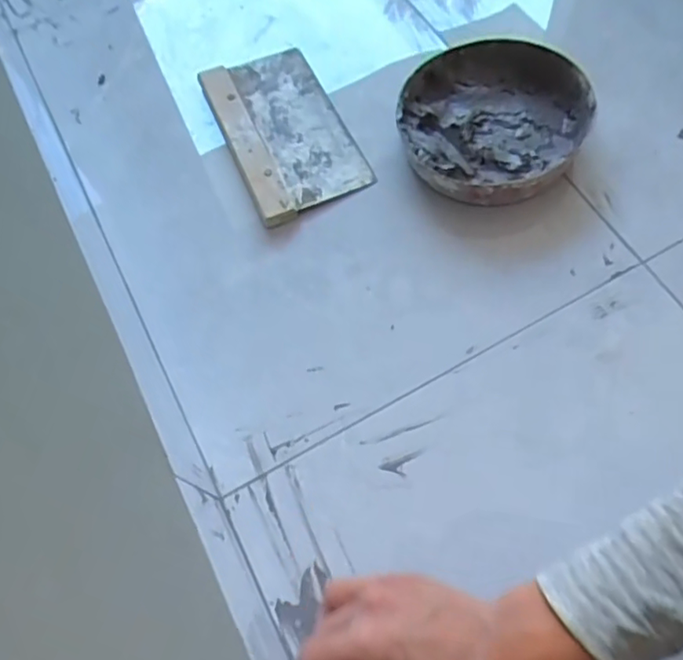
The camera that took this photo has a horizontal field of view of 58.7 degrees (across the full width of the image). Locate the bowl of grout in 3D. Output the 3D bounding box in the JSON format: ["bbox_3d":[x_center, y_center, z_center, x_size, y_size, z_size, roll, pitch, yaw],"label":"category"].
[{"bbox_3d":[0.136,-0.196,0.560,0.165,0.049,0.175,27,81,5],"label":"bowl of grout"}]

